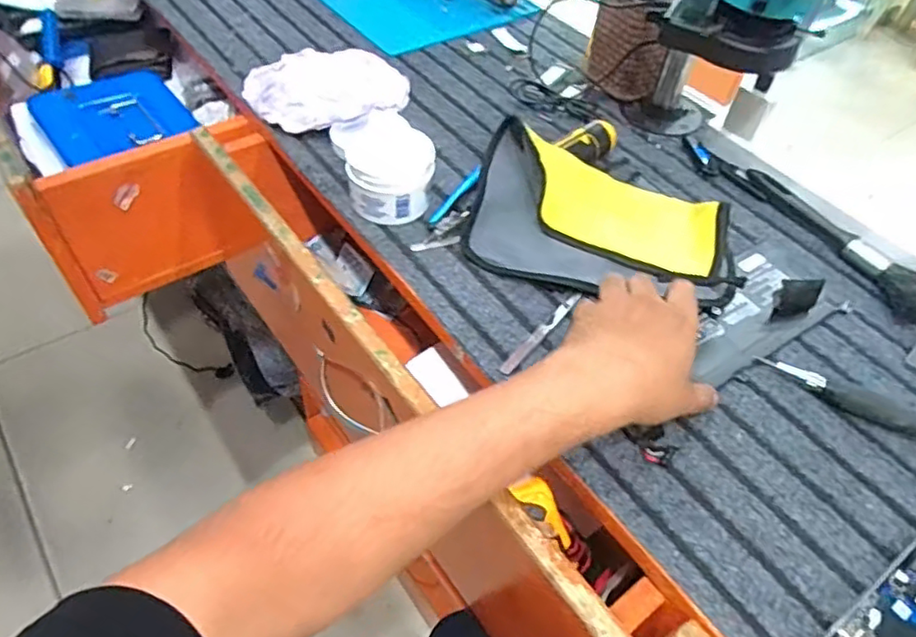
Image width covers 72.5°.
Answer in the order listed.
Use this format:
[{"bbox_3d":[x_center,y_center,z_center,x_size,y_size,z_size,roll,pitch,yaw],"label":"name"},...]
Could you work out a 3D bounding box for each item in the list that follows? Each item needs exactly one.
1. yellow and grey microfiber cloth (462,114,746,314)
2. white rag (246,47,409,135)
[{"bbox_3d":[0.128,-0.082,0.548,0.236,0.040,0.141,18,67,4],"label":"yellow and grey microfiber cloth"},{"bbox_3d":[-0.144,-0.254,0.685,0.170,0.029,0.155,-26,57,-25],"label":"white rag"}]

